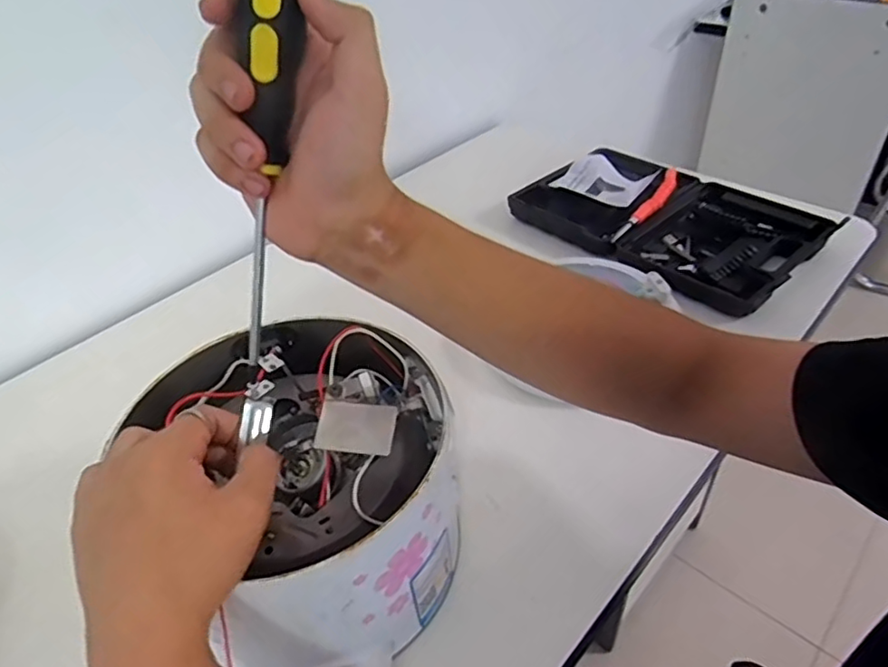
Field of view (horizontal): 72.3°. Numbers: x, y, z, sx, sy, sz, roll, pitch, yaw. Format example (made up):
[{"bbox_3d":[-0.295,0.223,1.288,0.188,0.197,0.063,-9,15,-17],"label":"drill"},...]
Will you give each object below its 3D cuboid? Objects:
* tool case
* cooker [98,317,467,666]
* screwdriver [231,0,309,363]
[{"bbox_3d":[0.282,-0.146,0.780,0.219,0.052,0.349,-35,48,-31],"label":"tool case"},{"bbox_3d":[-0.086,0.103,0.414,0.190,0.146,0.183,26,49,32],"label":"cooker"},{"bbox_3d":[-0.091,-0.086,0.317,0.030,0.213,0.023,-15,36,-44],"label":"screwdriver"}]

